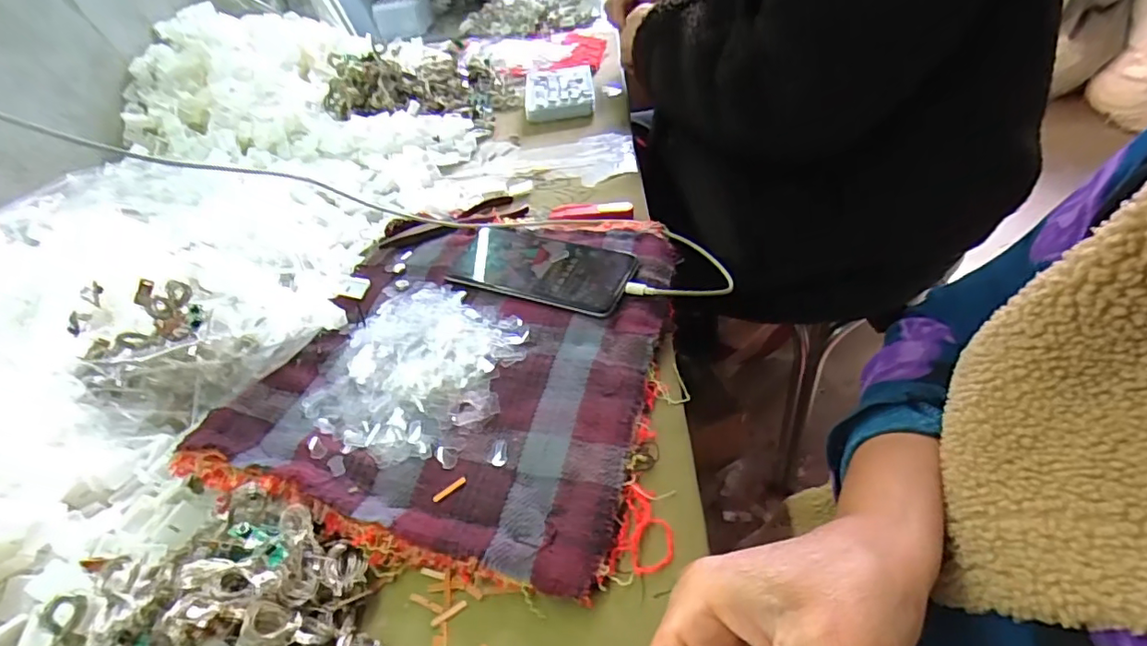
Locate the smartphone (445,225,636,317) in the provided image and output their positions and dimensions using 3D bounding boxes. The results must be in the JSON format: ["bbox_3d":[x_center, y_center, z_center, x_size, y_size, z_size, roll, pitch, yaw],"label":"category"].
[{"bbox_3d":[-0.033,-0.053,0.497,0.171,0.012,0.083,16,49,22],"label":"smartphone"}]

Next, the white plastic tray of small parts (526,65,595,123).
[{"bbox_3d":[-0.020,-0.335,0.821,0.097,0.025,0.151,-7,43,4],"label":"white plastic tray of small parts"}]

